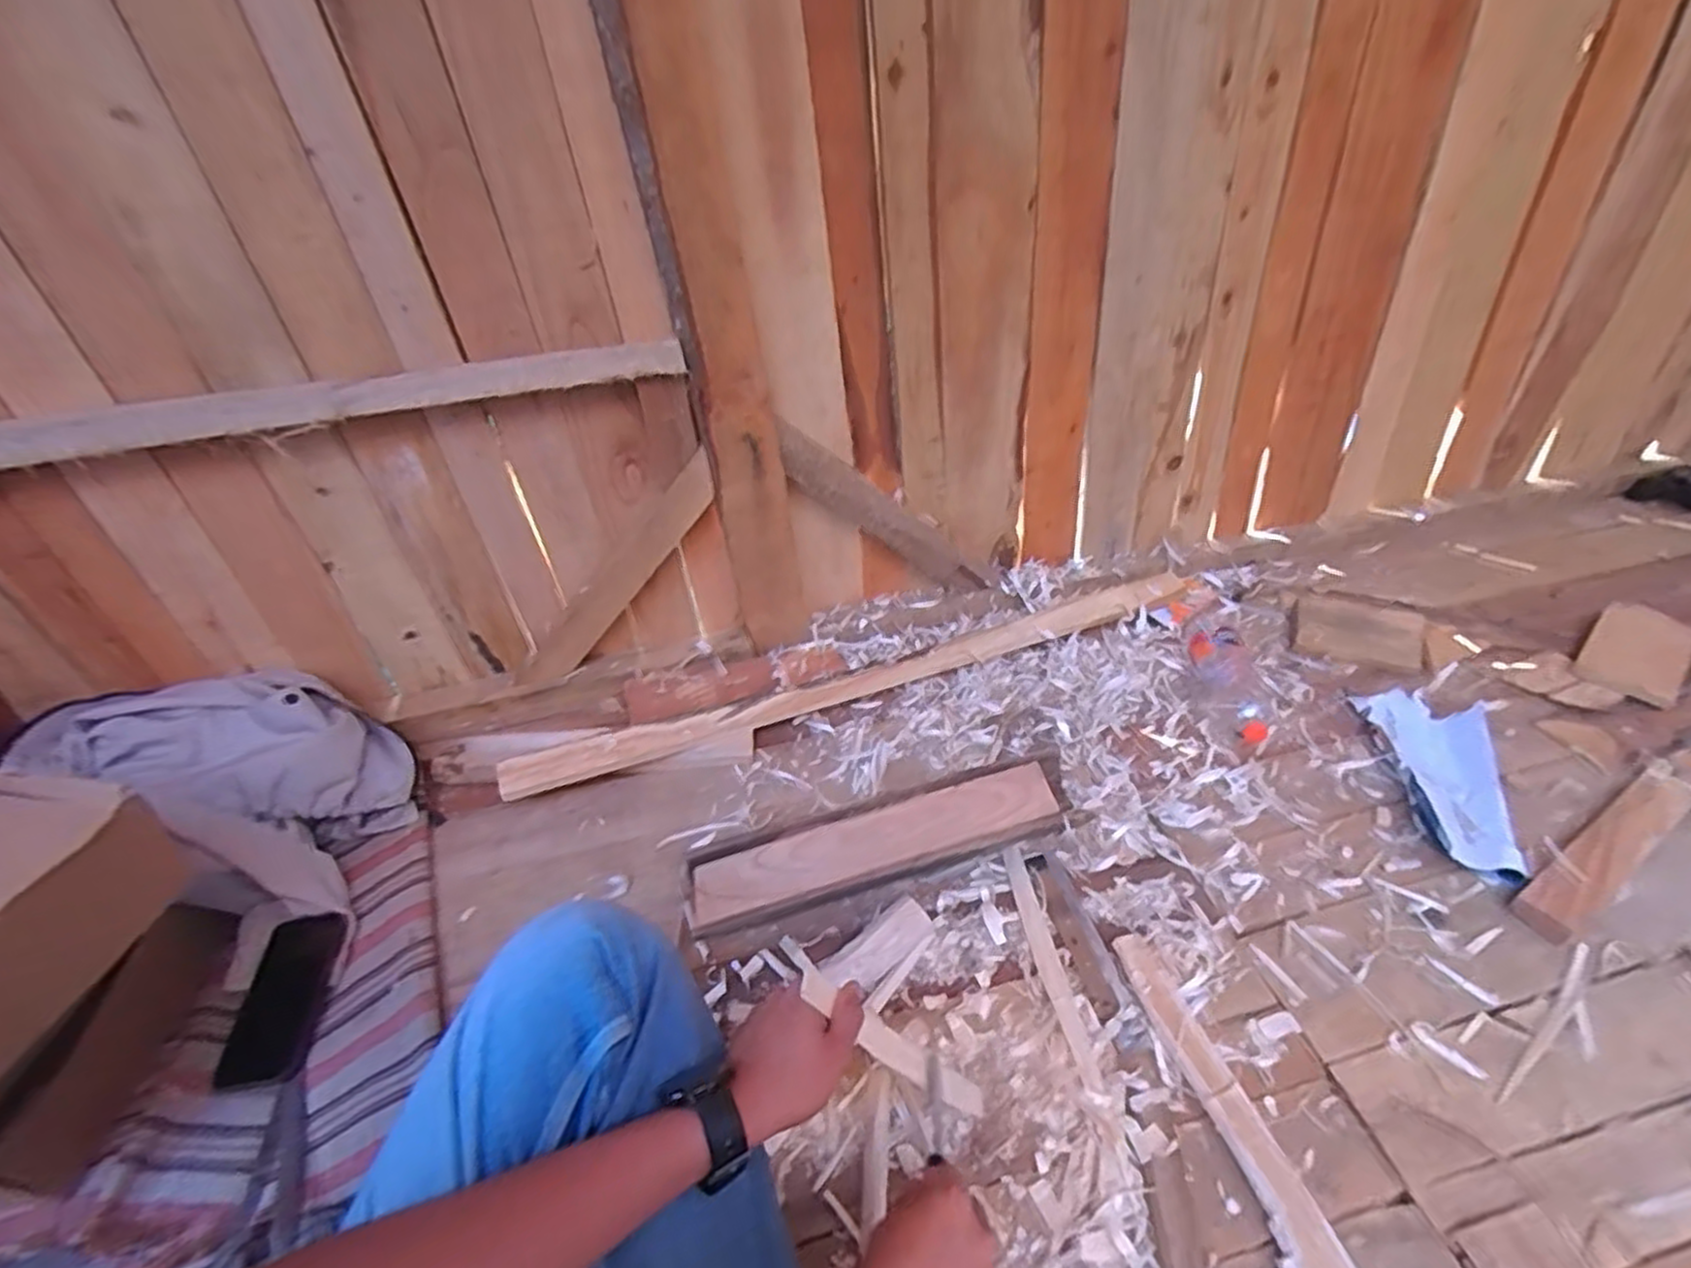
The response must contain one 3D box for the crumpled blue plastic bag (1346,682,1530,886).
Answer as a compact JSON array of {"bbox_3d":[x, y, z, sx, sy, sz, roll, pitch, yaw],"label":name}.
[{"bbox_3d":[0.680,0.154,0.850,0.118,0.035,0.271,5,41,12],"label":"crumpled blue plastic bag"}]

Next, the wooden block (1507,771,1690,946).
[{"bbox_3d":[0.780,0.214,0.759,0.305,0.034,0.053,-24,43,-21],"label":"wooden block"}]

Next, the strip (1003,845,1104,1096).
[{"bbox_3d":[0.192,0.309,0.717,0.020,0.006,0.235,-8,40,-3],"label":"strip"}]

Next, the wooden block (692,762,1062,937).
[{"bbox_3d":[0.034,0.225,0.791,0.383,0.050,0.068,-15,61,-10],"label":"wooden block"}]

